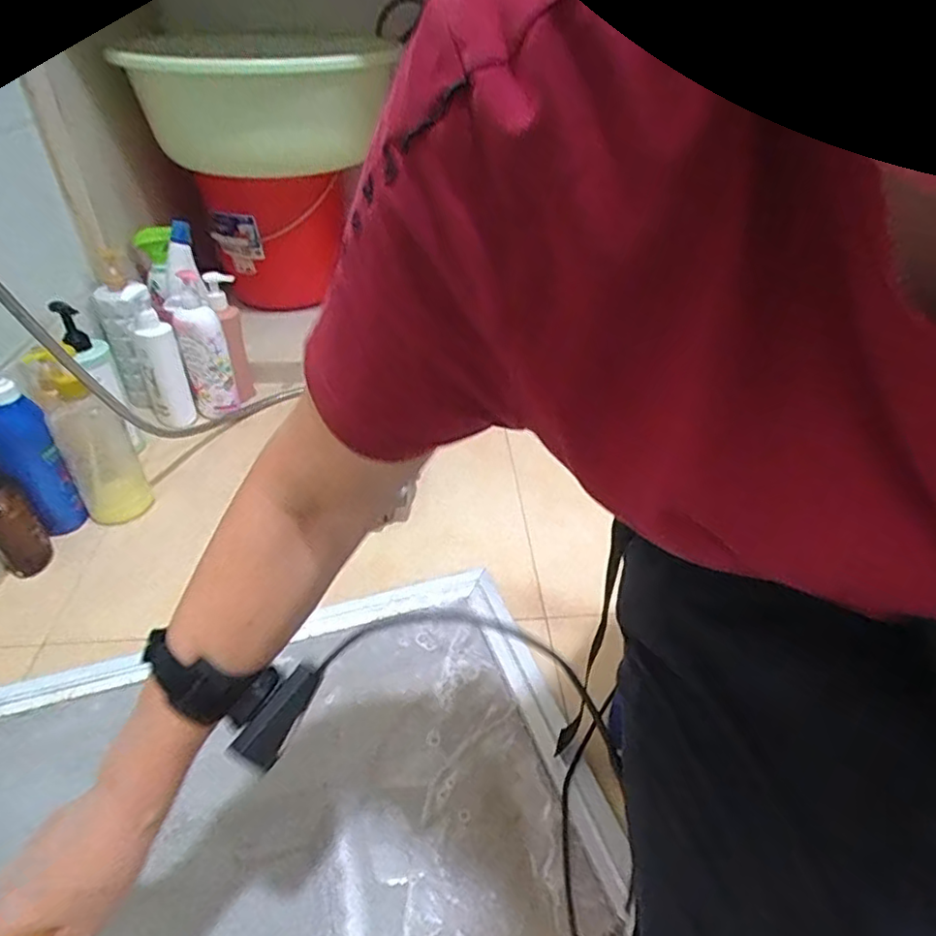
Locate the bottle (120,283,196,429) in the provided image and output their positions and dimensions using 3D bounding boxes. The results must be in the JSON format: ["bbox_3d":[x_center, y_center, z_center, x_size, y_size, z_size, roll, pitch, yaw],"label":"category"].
[{"bbox_3d":[-0.516,-0.177,1.053,0.066,0.259,0.078,-18,41,-25],"label":"bottle"}]

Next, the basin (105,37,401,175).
[{"bbox_3d":[-0.382,-0.645,1.114,0.378,0.174,0.382,-25,45,-32],"label":"basin"}]

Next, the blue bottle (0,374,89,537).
[{"bbox_3d":[-0.562,-0.016,0.804,0.065,0.280,0.066,-25,45,-32],"label":"blue bottle"}]

